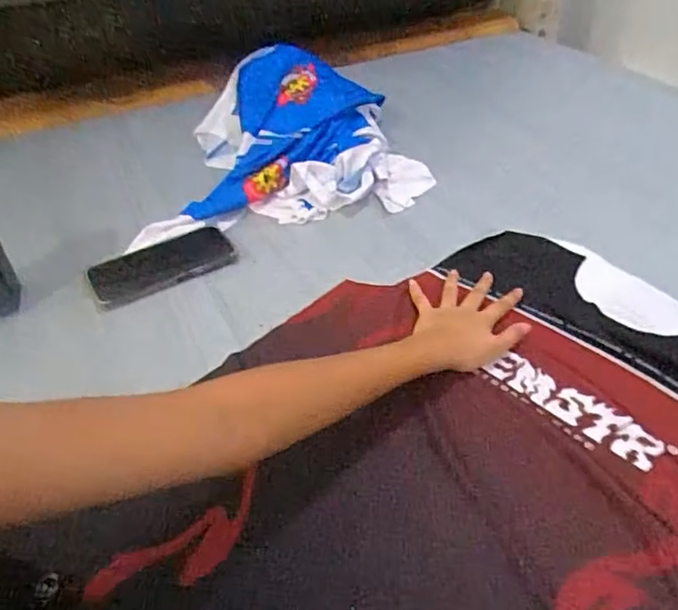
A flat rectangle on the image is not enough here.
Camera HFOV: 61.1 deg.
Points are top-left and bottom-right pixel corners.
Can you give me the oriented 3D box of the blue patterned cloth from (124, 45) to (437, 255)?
[{"bbox_3d":[-0.103,-0.262,0.859,0.406,0.109,0.359,-11,43,-10],"label":"blue patterned cloth"}]

